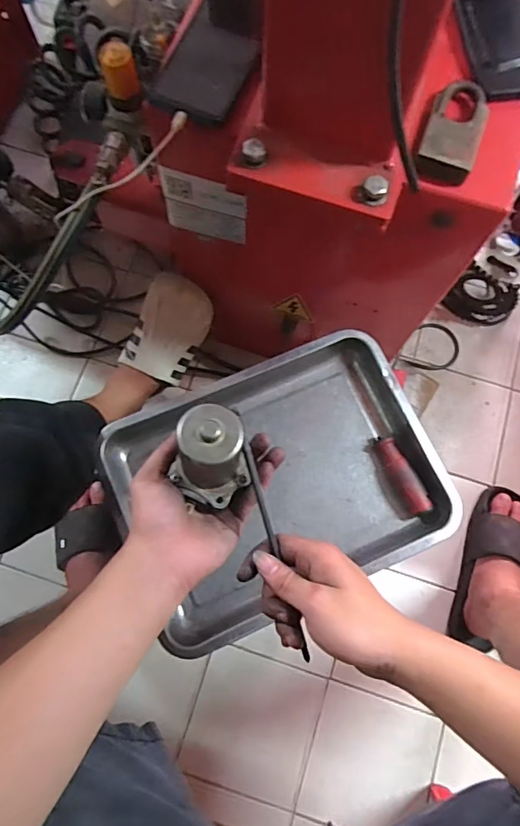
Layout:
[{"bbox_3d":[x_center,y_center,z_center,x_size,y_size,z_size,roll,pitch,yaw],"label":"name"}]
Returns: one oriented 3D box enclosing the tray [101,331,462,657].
[{"bbox_3d":[0.027,0.086,0.609,0.381,0.045,0.298,-25,78,-7],"label":"tray"}]

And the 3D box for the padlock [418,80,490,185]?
[{"bbox_3d":[0.174,-0.256,0.430,0.048,0.022,0.099,19,76,3],"label":"padlock"}]

